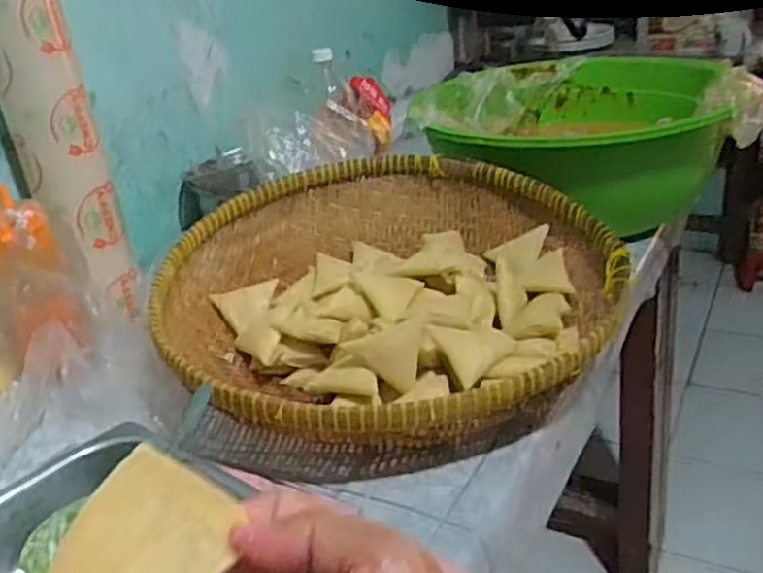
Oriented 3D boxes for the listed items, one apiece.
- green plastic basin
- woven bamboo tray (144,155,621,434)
[{"bbox_3d":[0.257,-0.207,1.077,0.357,0.167,0.396,-2,25,10],"label":"green plastic basin"},{"bbox_3d":[0.004,-0.003,0.750,0.432,0.106,0.438,-20,28,-26],"label":"woven bamboo tray"}]

